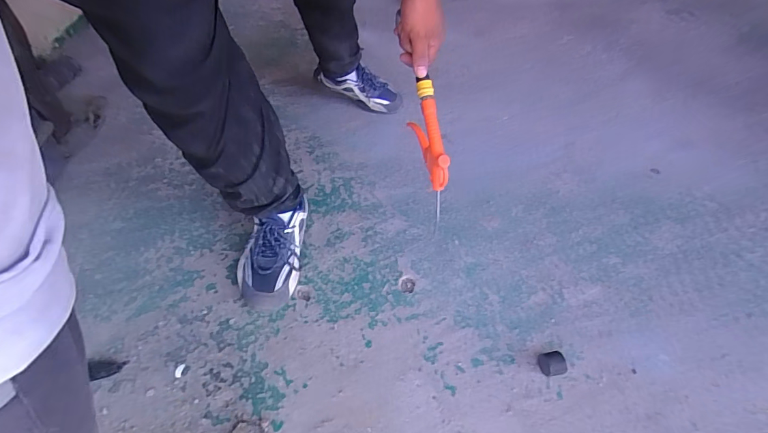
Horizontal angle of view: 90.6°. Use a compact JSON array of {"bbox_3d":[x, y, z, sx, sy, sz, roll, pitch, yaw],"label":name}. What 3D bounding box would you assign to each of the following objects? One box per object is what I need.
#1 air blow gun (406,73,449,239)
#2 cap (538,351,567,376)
[{"bbox_3d":[0.074,-0.094,0.620,0.020,0.238,0.101,-10,6,-12],"label":"air blow gun"},{"bbox_3d":[0.263,0.229,0.597,0.031,0.033,0.039,-10,46,-13],"label":"cap"}]

